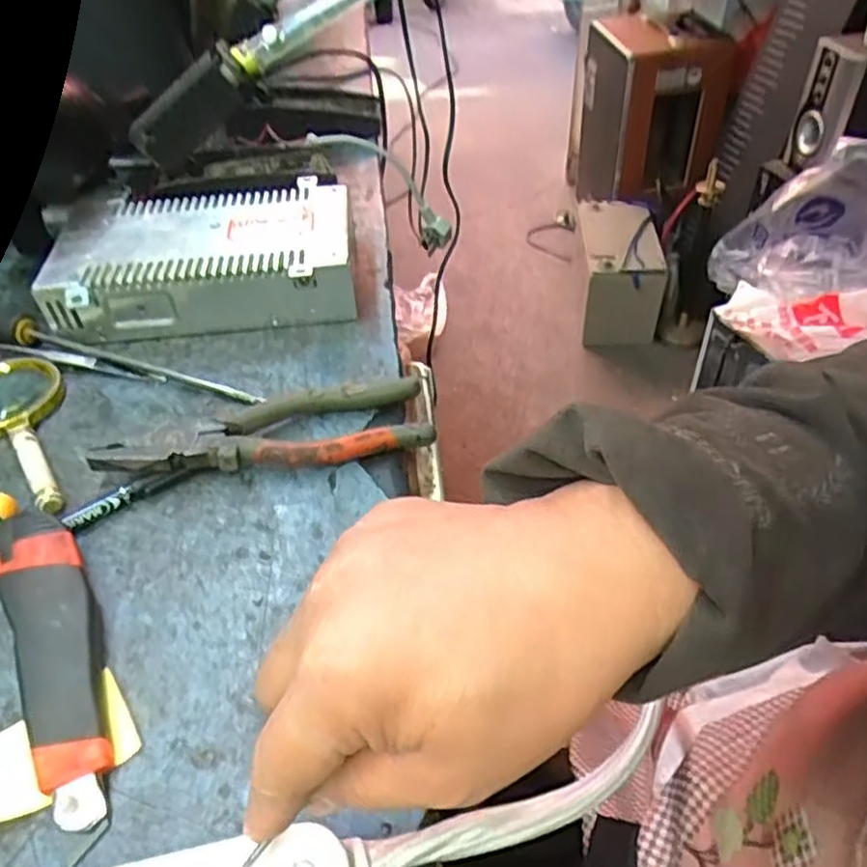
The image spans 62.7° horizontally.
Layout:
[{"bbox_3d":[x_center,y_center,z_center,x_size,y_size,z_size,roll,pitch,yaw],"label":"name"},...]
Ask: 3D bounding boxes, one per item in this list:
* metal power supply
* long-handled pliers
[{"bbox_3d":[-0.169,-0.132,0.536,0.212,0.051,0.131,-6,46,-4],"label":"metal power supply"},{"bbox_3d":[-0.099,0.005,0.422,0.191,0.024,0.052,-14,47,-11],"label":"long-handled pliers"}]

